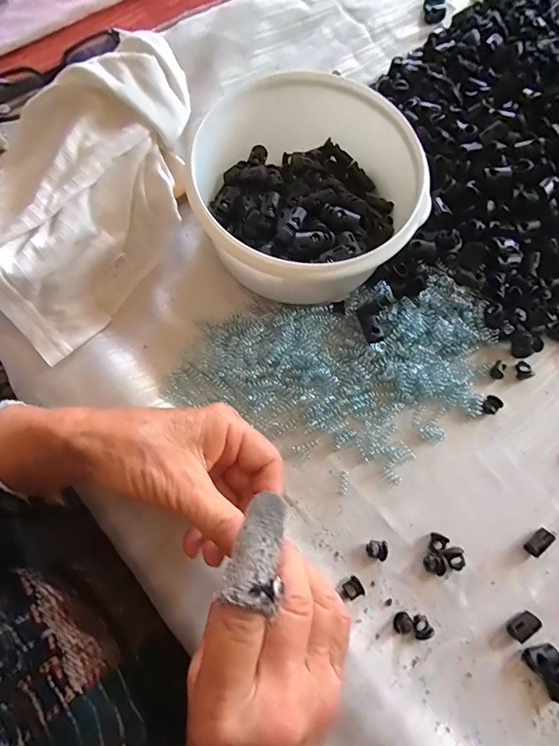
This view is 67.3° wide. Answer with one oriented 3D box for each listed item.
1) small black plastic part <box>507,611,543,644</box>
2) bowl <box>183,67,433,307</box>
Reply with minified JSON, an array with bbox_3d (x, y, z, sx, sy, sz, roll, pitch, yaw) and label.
[{"bbox_3d":[0.162,0.168,0.277,0.020,0.007,0.014,-34,78,-11],"label":"small black plastic part"},{"bbox_3d":[0.019,-0.128,0.314,0.142,0.076,0.153,1,74,-2],"label":"bowl"}]

